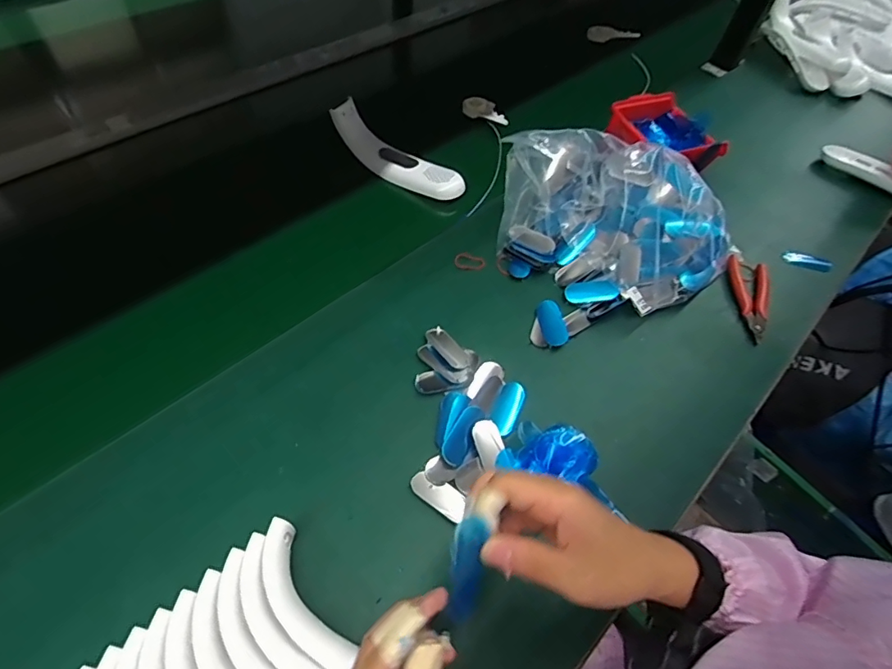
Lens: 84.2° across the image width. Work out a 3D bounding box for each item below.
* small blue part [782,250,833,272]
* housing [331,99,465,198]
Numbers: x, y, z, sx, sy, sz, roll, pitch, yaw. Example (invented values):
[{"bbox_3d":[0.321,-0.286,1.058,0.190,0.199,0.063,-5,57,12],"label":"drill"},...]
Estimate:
[{"bbox_3d":[0.480,-0.097,0.658,0.062,0.011,0.016,17,56,5],"label":"small blue part"},{"bbox_3d":[-0.067,-0.237,0.666,0.195,0.045,0.047,34,59,6],"label":"housing"}]

